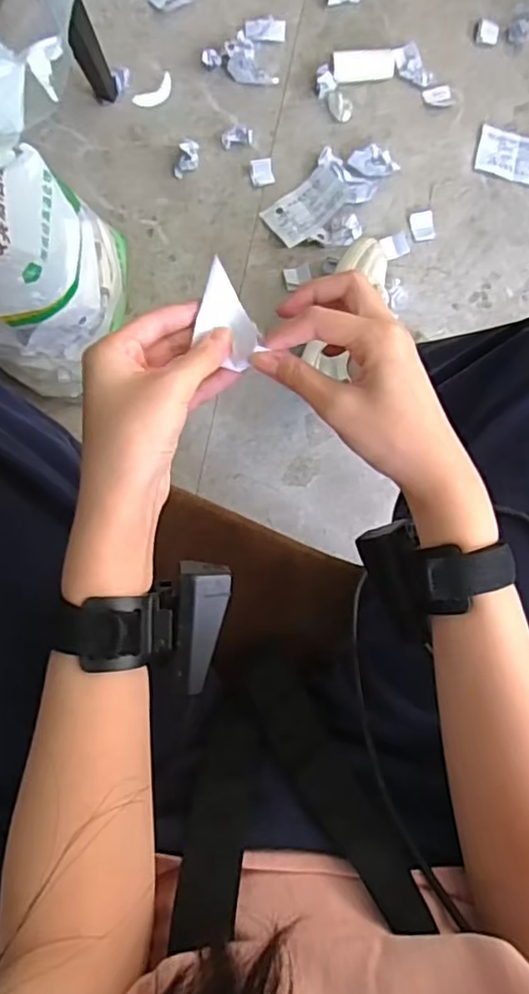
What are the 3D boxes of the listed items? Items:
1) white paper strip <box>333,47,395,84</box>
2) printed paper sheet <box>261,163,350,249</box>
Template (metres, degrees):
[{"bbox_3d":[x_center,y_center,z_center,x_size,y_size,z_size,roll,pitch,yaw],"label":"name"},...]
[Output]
[{"bbox_3d":[0.158,-0.685,0.991,0.104,0.006,0.046,-13,101,-13],"label":"white paper strip"},{"bbox_3d":[0.069,-0.451,0.963,0.136,0.020,0.079,-41,74,1],"label":"printed paper sheet"}]

